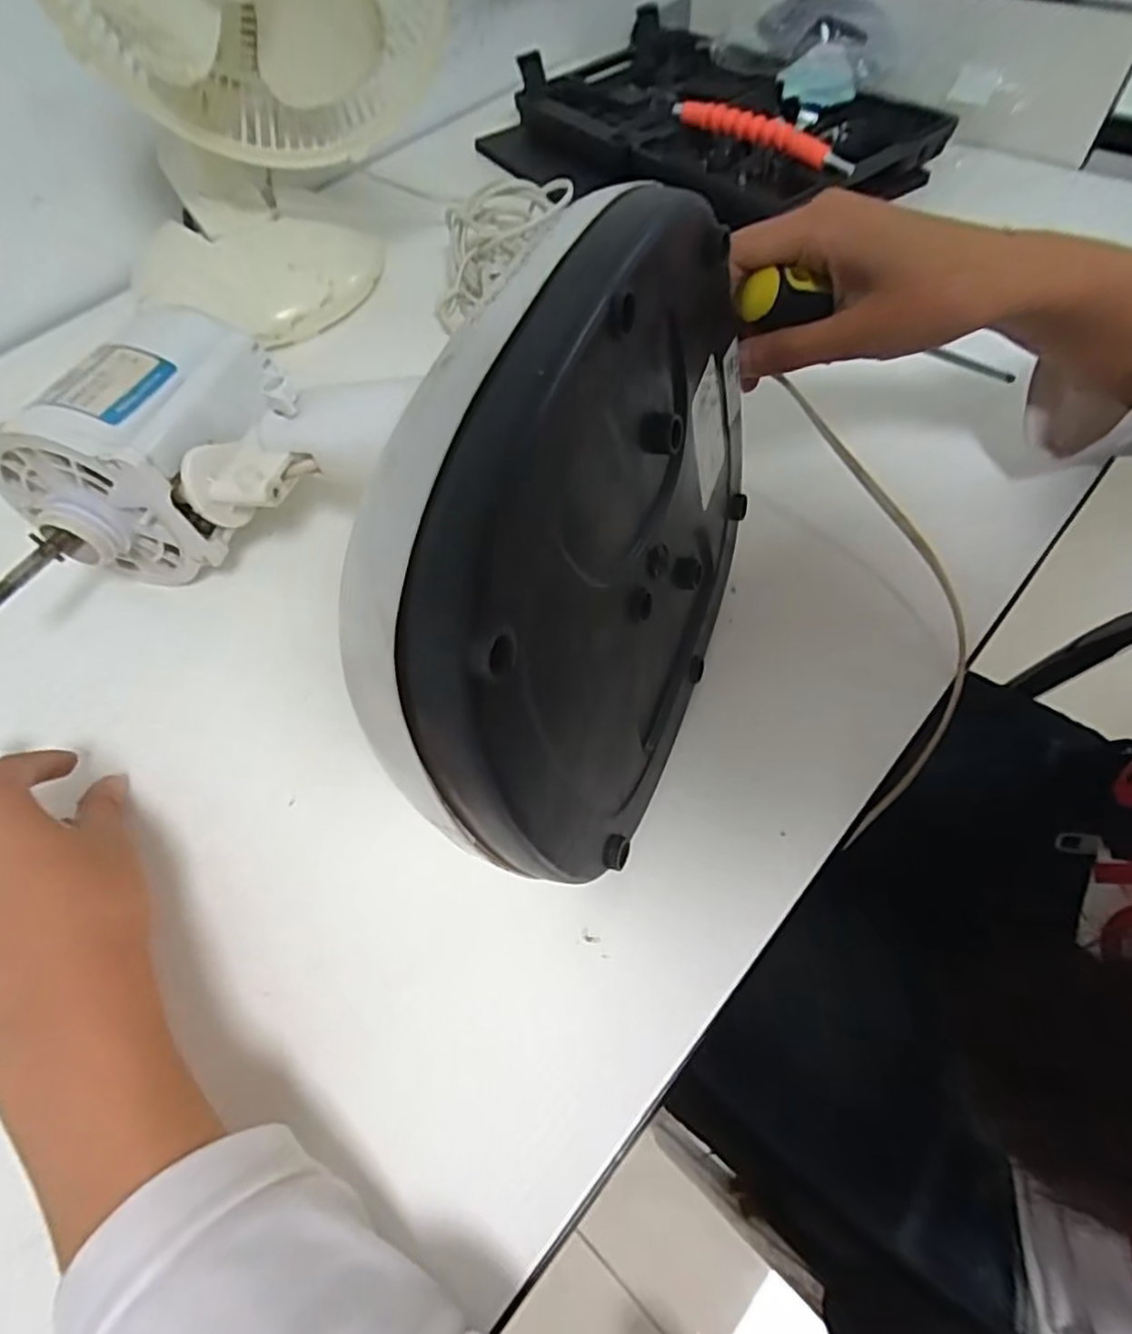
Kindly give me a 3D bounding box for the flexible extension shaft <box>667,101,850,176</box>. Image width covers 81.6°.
[{"bbox_3d":[0.151,-0.425,0.519,0.017,0.024,0.173,-41,65,-19],"label":"flexible extension shaft"}]

